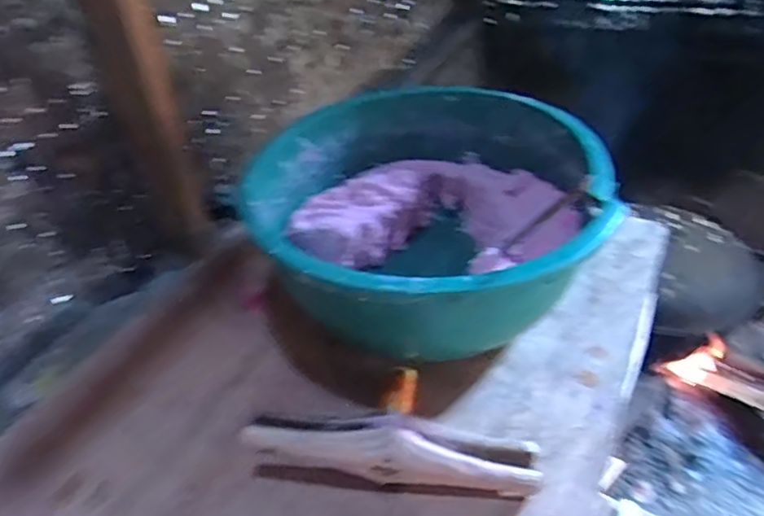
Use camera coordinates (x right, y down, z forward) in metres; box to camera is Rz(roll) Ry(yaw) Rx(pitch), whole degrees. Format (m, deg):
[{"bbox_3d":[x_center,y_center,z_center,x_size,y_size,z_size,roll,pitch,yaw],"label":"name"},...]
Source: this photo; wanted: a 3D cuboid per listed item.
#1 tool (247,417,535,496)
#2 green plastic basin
[{"bbox_3d":[0.010,0.198,0.578,0.286,0.068,0.051,1,40,7],"label":"tool"},{"bbox_3d":[0.052,-0.037,0.750,0.420,0.203,0.455,-20,42,-18],"label":"green plastic basin"}]

